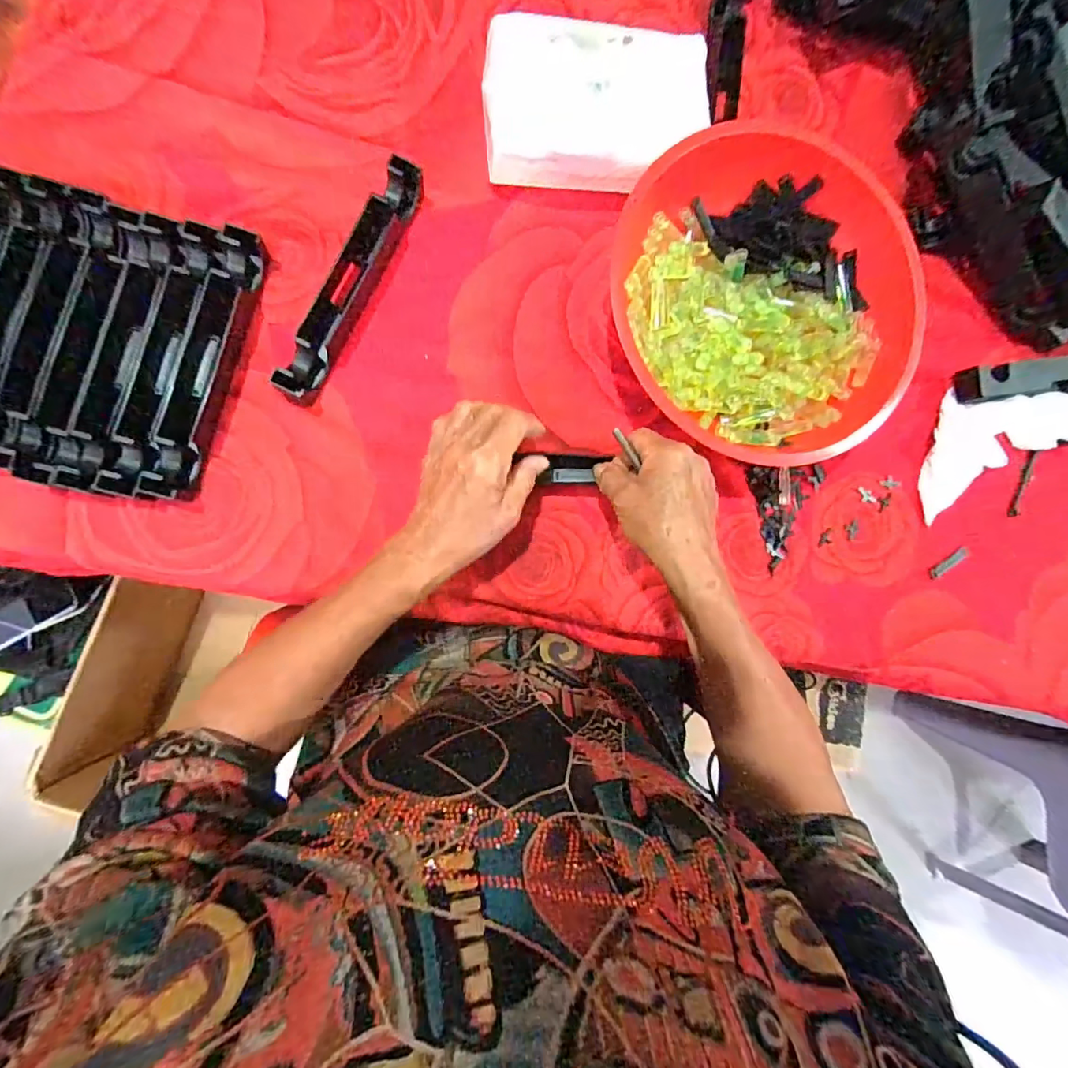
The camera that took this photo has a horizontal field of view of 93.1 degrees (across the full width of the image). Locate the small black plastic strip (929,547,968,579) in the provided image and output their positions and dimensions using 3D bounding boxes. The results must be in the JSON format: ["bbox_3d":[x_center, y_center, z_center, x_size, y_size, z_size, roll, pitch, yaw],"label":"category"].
[{"bbox_3d":[0.383,0.026,0.465,0.043,0.004,0.010,-34,93,-9],"label":"small black plastic strip"}]

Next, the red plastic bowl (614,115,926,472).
[{"bbox_3d":[0.178,-0.186,0.409,0.246,0.075,0.250,0,88,-9],"label":"red plastic bowl"}]

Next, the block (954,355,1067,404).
[{"bbox_3d":[0.484,-0.150,0.473,0.205,0.022,0.033,-10,89,-9],"label":"block"}]

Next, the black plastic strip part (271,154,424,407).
[{"bbox_3d":[-0.138,-0.189,0.378,0.026,0.030,0.195,26,84,-7],"label":"black plastic strip part"}]

